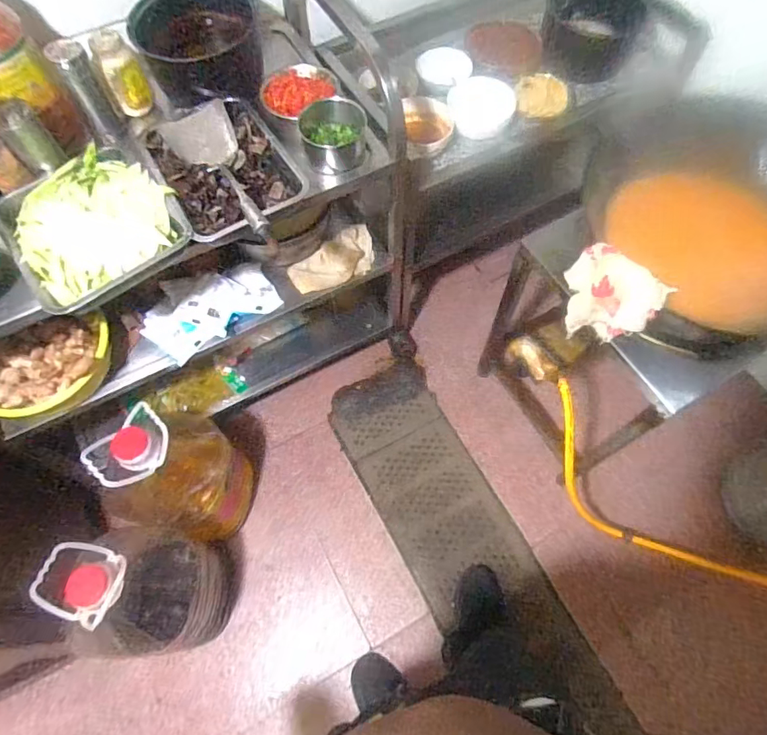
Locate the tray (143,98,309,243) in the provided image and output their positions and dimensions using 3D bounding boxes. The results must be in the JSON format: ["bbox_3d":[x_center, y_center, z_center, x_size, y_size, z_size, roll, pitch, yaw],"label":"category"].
[{"bbox_3d":[-0.271,-0.342,0.865,0.199,0.053,0.296,-27,68,-12],"label":"tray"}]

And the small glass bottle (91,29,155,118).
[{"bbox_3d":[-0.478,-0.541,0.924,0.074,0.126,0.077,-27,68,-12],"label":"small glass bottle"}]

